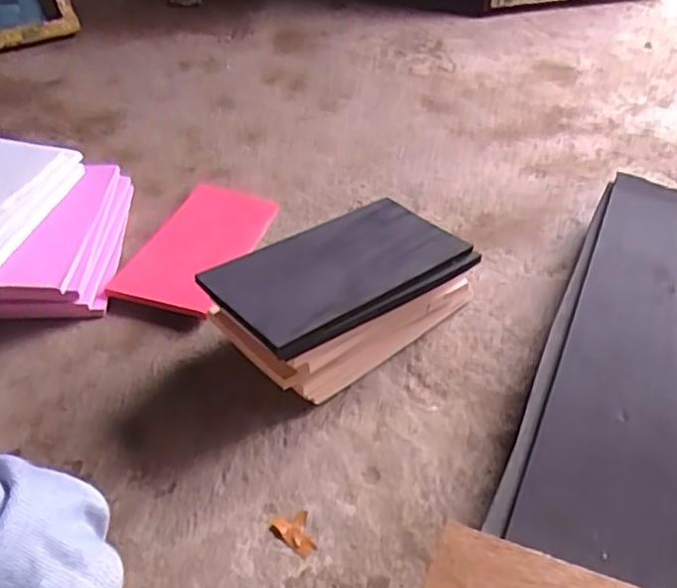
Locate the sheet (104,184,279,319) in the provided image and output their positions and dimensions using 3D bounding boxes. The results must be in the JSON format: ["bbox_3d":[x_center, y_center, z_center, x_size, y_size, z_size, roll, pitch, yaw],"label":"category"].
[{"bbox_3d":[-0.206,-0.073,0.984,0.159,0.021,0.293,13,40,13],"label":"sheet"}]

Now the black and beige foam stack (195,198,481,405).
[{"bbox_3d":[0.012,0.008,0.807,0.308,0.133,0.164,-24,46,-29],"label":"black and beige foam stack"}]

